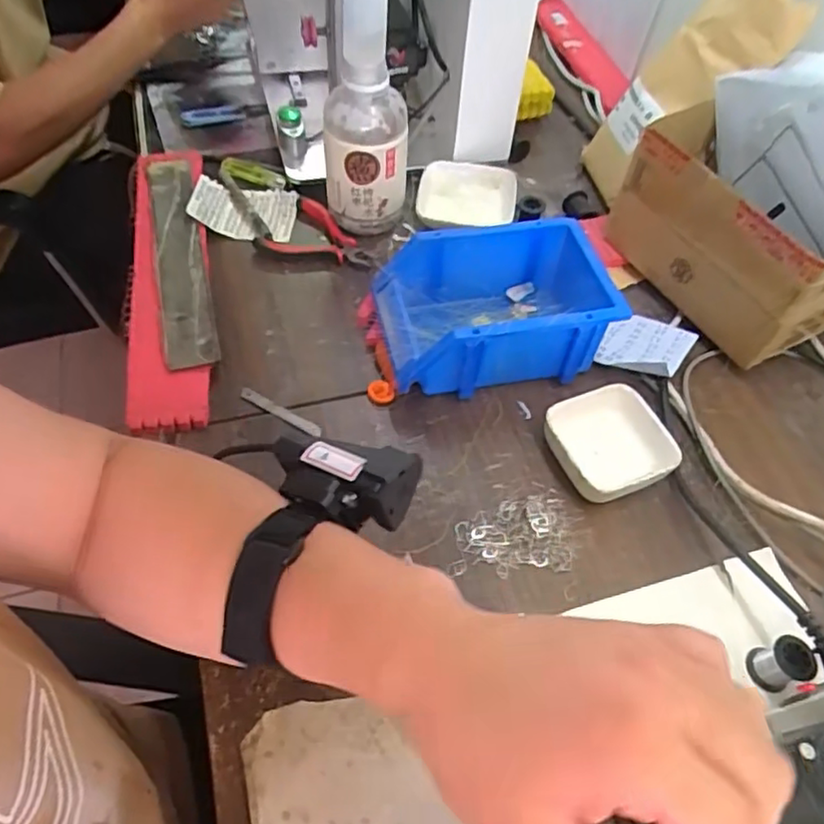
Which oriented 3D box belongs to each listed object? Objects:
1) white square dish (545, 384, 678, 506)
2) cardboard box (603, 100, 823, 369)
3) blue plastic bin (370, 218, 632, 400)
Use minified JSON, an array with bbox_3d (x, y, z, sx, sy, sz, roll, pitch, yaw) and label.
[{"bbox_3d":[0.149,0.025,0.487,0.090,0.031,0.084,-15,58,-14],"label":"white square dish"},{"bbox_3d":[0.286,-0.152,0.567,0.108,0.132,0.203,-24,60,-19],"label":"cardboard box"},{"bbox_3d":[0.074,-0.087,0.541,0.197,0.084,0.125,-9,56,-10],"label":"blue plastic bin"}]

